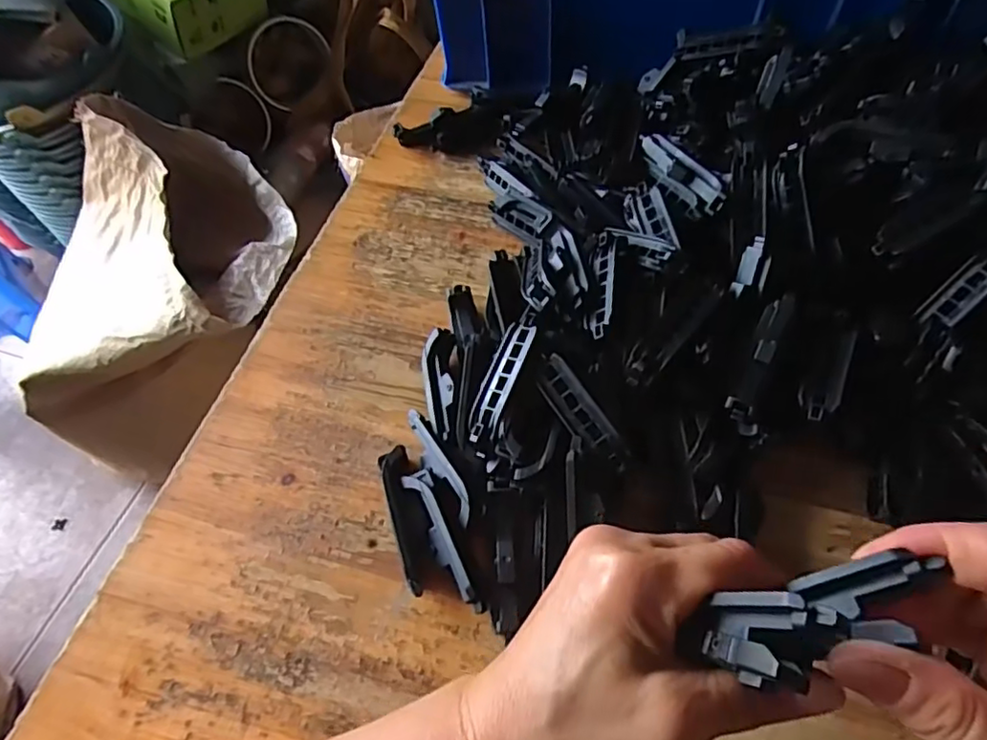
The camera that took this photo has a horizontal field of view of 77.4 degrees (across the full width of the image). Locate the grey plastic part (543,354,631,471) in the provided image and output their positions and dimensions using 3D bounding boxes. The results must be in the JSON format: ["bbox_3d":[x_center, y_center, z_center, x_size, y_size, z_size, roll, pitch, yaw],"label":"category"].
[{"bbox_3d":[0.044,0.021,0.301,0.015,0.013,0.061,-30,60,-15],"label":"grey plastic part"}]

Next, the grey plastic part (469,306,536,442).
[{"bbox_3d":[0.005,0.001,0.317,0.017,0.008,0.074,19,77,16],"label":"grey plastic part"}]

